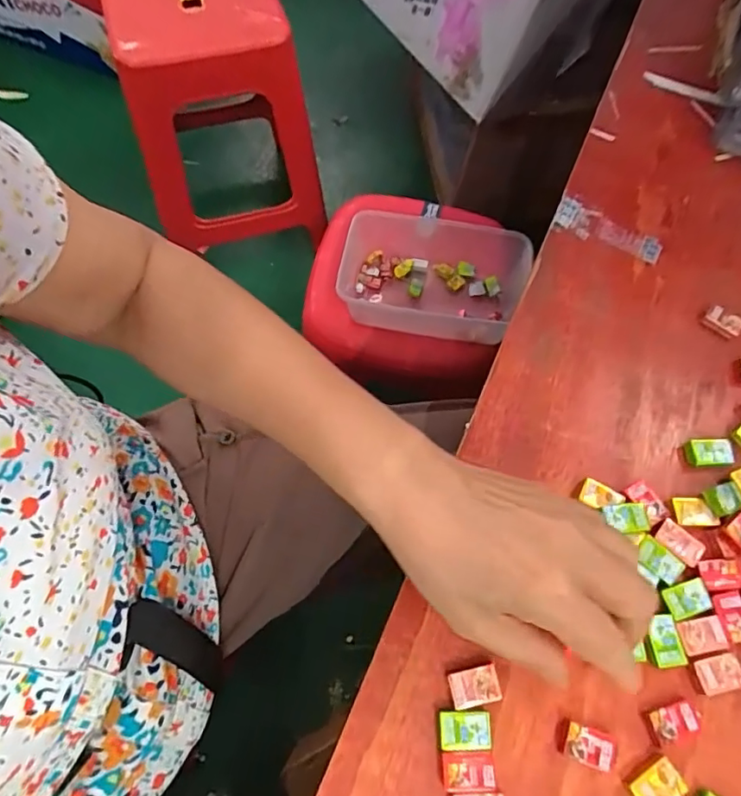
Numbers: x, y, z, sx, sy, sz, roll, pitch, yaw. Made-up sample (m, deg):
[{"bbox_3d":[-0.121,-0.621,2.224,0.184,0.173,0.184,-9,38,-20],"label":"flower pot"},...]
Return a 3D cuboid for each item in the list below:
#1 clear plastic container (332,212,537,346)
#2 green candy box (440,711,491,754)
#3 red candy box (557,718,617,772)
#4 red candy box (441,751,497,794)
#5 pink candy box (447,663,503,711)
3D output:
[{"bbox_3d":[0.078,-0.158,0.709,0.241,0.075,0.161,11,66,3],"label":"clear plastic container"},{"bbox_3d":[0.048,0.168,0.267,0.025,0.005,0.018,1,66,-1],"label":"green candy box"},{"bbox_3d":[0.109,0.175,0.267,0.025,0.010,0.017,18,66,6],"label":"red candy box"},{"bbox_3d":[0.048,0.183,0.260,0.026,0.006,0.017,1,66,-2],"label":"red candy box"},{"bbox_3d":[0.054,0.150,0.276,0.025,0.006,0.017,-11,67,-7],"label":"pink candy box"}]

